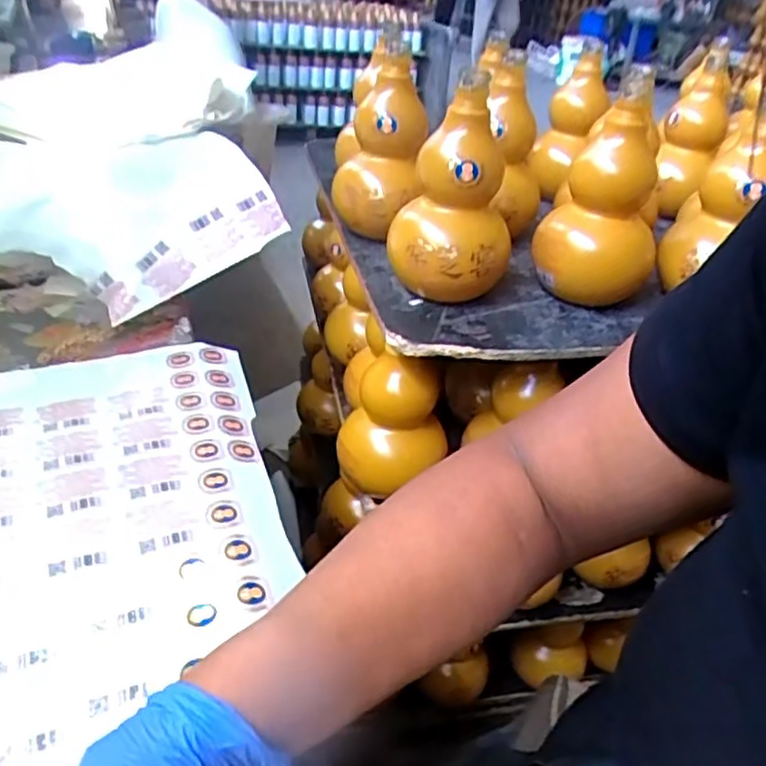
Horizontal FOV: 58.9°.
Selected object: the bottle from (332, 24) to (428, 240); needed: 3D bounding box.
[{"bbox_3d":[-0.002,-0.240,0.672,0.085,0.168,0.093,6,33,-3],"label":"bottle"}]

